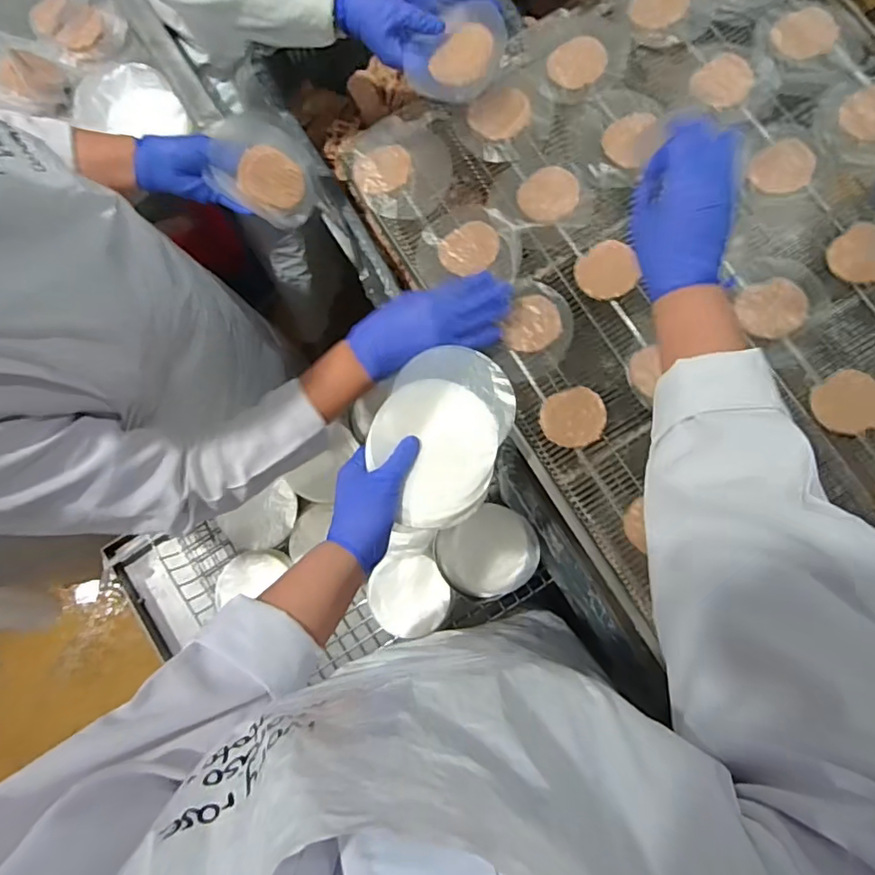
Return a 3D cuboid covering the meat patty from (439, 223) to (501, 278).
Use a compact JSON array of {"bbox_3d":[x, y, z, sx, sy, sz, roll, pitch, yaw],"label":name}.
[{"bbox_3d":[0.040,-0.221,0.661,0.069,0.013,0.060,-35,85,-1],"label":"meat patty"}]

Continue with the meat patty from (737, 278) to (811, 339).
[{"bbox_3d":[0.374,-0.145,0.620,0.071,0.012,0.065,-27,85,-1],"label":"meat patty"}]

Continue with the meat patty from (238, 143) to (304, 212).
[{"bbox_3d":[-0.213,-0.331,0.721,0.081,0.006,0.066,30,102,-24],"label":"meat patty"}]

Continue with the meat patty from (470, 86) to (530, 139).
[{"bbox_3d":[0.078,-0.397,0.683,0.067,0.005,0.071,0,85,2],"label":"meat patty"}]

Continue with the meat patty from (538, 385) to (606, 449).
[{"bbox_3d":[0.150,-0.021,0.621,0.069,0.009,0.062,-16,85,0],"label":"meat patty"}]

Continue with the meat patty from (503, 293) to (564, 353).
[{"bbox_3d":[0.111,-0.130,0.639,0.059,0.014,0.064,4,86,2],"label":"meat patty"}]

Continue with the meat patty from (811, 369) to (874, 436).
[{"bbox_3d":[0.434,-0.036,0.592,0.064,0.018,0.064,0,85,2],"label":"meat patty"}]

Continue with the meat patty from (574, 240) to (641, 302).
[{"bbox_3d":[0.194,-0.190,0.639,0.063,0.015,0.064,0,85,2],"label":"meat patty"}]

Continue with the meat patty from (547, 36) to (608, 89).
[{"bbox_3d":[0.171,-0.459,0.684,0.067,0.008,0.065,0,85,2],"label":"meat patty"}]

